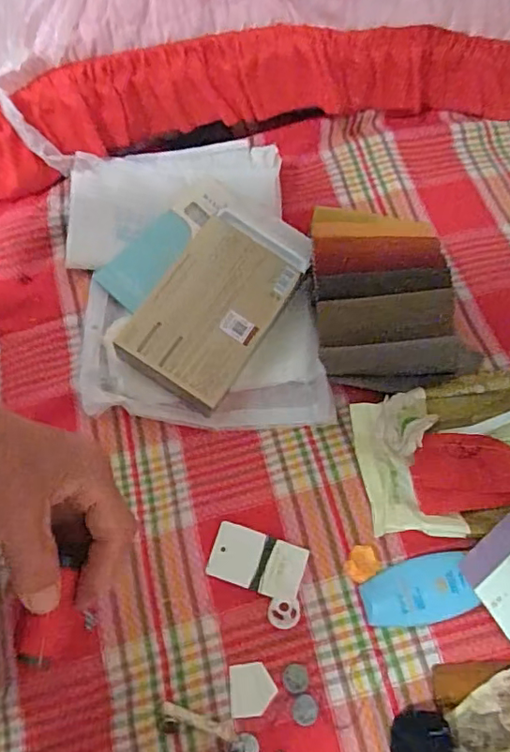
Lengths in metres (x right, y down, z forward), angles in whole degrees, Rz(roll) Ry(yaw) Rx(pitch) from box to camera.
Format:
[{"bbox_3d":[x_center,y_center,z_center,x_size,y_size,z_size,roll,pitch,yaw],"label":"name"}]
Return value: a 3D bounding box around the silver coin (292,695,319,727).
[{"bbox_3d":[0.035,0.233,0.389,0.018,0.004,0.018,-2,64,3],"label":"silver coin"}]

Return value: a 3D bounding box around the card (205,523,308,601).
[{"bbox_3d":[0.001,0.142,0.428,0.071,0.004,0.041,17,75,5],"label":"card"}]

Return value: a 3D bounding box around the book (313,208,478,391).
[{"bbox_3d":[0.121,-0.071,0.514,0.125,0.058,0.176,-6,64,1],"label":"book"}]

